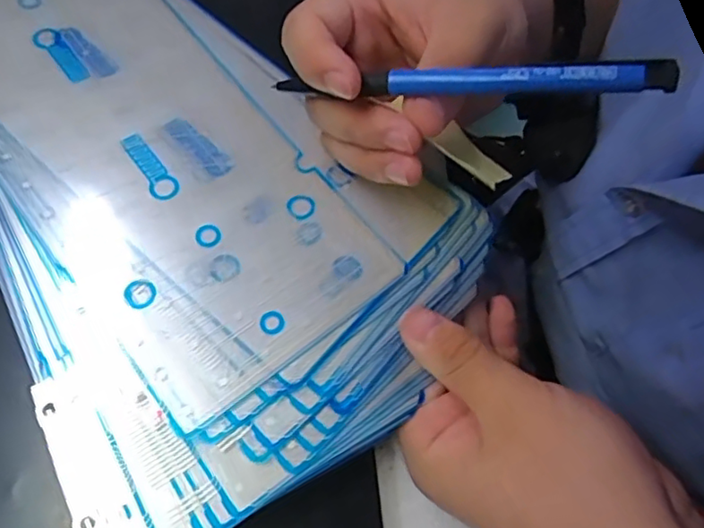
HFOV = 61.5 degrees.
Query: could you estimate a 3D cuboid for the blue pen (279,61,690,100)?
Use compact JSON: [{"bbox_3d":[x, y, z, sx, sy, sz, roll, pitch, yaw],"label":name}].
[{"bbox_3d":[0.036,-0.063,0.207,0.139,0.006,0.008,4,69,20],"label":"blue pen"}]

